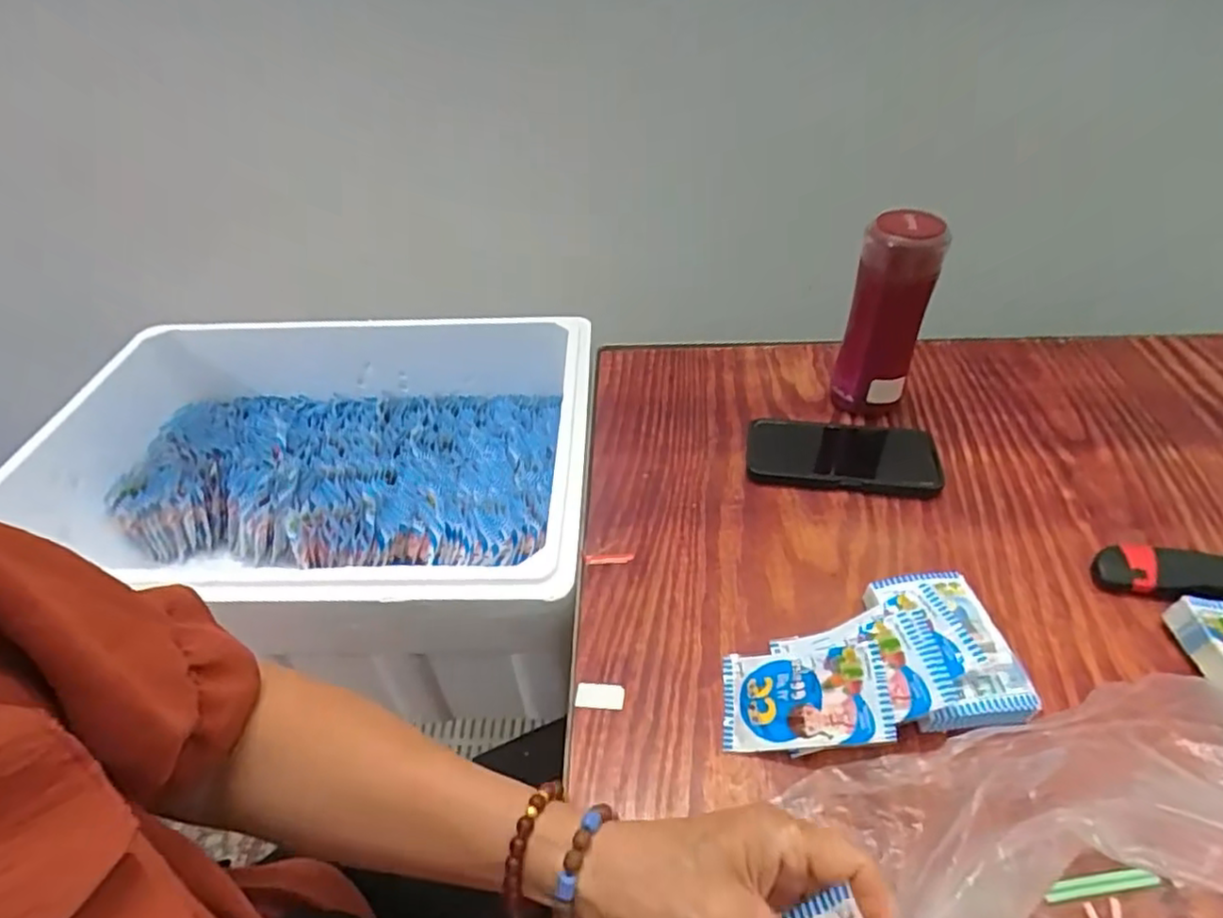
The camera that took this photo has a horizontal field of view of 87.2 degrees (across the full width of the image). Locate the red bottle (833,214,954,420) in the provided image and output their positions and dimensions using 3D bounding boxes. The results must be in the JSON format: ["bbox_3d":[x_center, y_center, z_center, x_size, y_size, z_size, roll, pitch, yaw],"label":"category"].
[{"bbox_3d":[0.251,-0.125,0.594,0.059,0.190,0.050,-11,42,-8],"label":"red bottle"}]

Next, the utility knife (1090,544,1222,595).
[{"bbox_3d":[0.448,0.090,0.476,0.156,0.021,0.043,6,42,12],"label":"utility knife"}]

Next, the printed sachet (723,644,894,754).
[{"bbox_3d":[0.124,0.154,0.415,0.103,0.012,0.065,-13,40,21],"label":"printed sachet"}]

